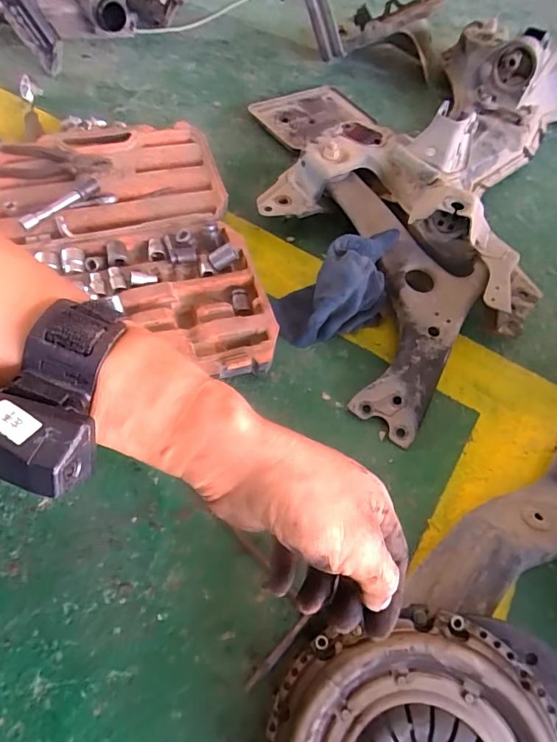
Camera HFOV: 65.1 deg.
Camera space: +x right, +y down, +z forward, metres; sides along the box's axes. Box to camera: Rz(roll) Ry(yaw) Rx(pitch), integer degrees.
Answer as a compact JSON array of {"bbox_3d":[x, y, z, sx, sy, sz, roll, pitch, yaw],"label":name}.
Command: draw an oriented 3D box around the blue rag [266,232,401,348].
[{"bbox_3d":[0.113,-0.141,0.674,0.218,0.104,0.107,-23,62,-16],"label":"blue rag"}]

